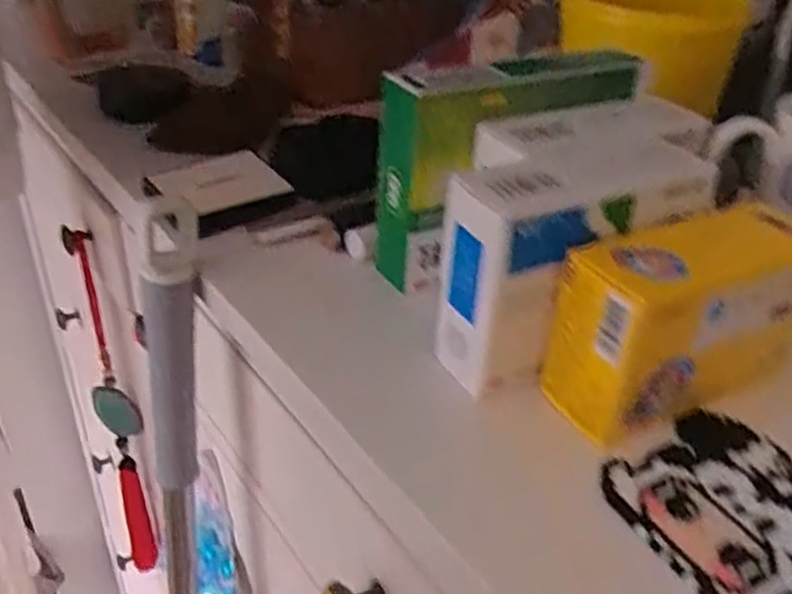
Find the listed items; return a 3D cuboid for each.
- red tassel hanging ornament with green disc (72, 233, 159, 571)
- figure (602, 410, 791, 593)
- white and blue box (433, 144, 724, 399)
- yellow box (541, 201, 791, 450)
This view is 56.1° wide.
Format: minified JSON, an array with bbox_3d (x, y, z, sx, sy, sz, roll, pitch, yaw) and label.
[{"bbox_3d":[-0.304,0.145,0.819,0.033,0.463,0.062,-17,39,-27],"label":"red tassel hanging ornament with green disc"},{"bbox_3d":[0.136,0.085,0.294,0.085,0.006,0.092,-16,38,-25],"label":"figure"},{"bbox_3d":[0.085,-0.020,0.350,0.129,0.099,0.046,-13,37,-22],"label":"white and blue box"},{"bbox_3d":[0.130,0.009,0.336,0.117,0.075,0.046,-14,37,-23],"label":"yellow box"}]

